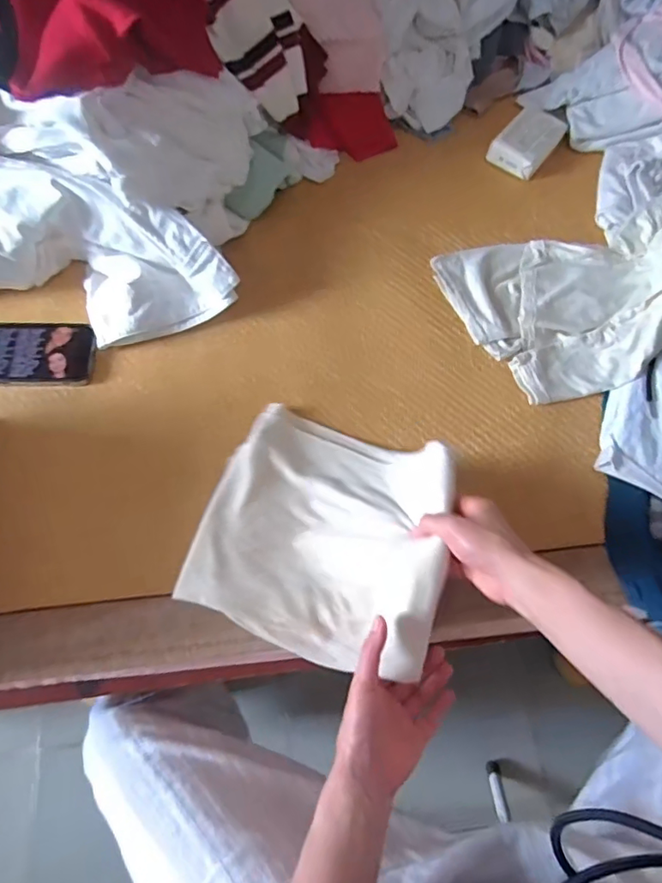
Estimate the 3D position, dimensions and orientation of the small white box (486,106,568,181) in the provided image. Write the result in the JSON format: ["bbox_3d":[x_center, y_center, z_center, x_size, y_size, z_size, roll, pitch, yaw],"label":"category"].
[{"bbox_3d":[0.274,-0.417,0.741,0.069,0.032,0.114,36,72,11],"label":"small white box"}]

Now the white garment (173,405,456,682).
[{"bbox_3d":[-0.006,0.083,0.497,0.222,0.048,0.217,17,69,5],"label":"white garment"}]

